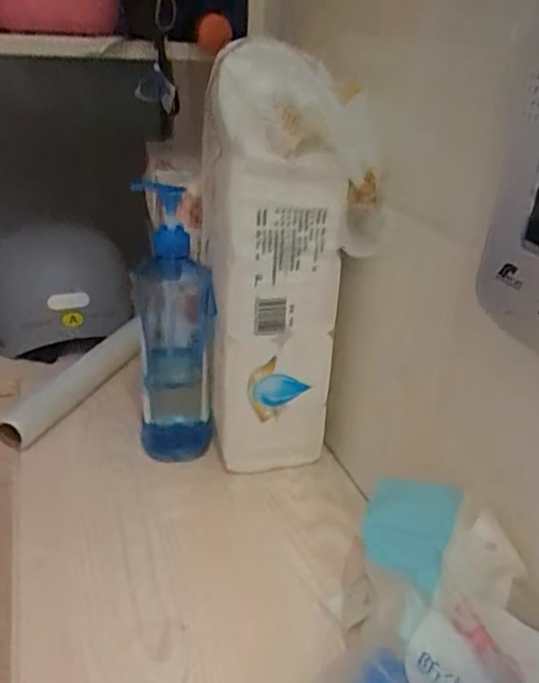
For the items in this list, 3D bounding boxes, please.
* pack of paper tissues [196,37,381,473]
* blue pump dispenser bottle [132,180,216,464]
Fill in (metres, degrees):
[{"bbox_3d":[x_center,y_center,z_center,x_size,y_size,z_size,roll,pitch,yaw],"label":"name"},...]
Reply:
[{"bbox_3d":[0.011,-0.060,0.587,0.152,0.397,0.135,1,28,-3],"label":"pack of paper tissues"},{"bbox_3d":[-0.101,-0.021,0.633,0.078,0.278,0.086,-2,28,-8],"label":"blue pump dispenser bottle"}]

